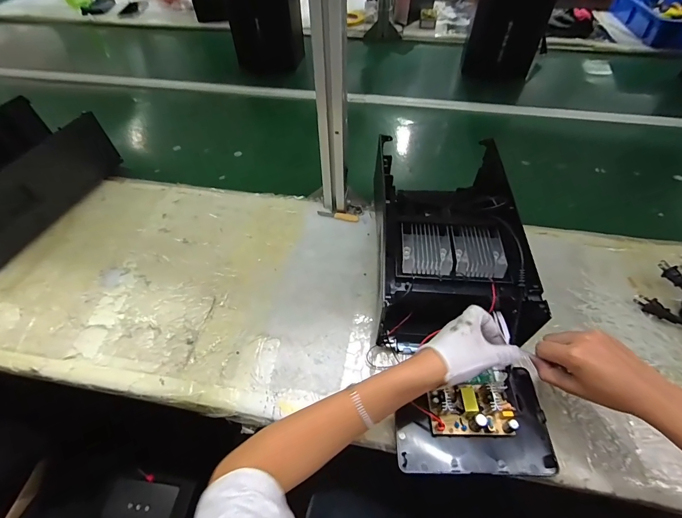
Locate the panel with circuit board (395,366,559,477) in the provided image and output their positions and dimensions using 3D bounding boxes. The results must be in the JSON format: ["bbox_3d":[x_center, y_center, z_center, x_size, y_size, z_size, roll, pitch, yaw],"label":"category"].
[{"bbox_3d":[0.165,0.200,0.430,0.185,0.046,0.114,0,53,1],"label":"panel with circuit board"}]

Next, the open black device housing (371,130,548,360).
[{"bbox_3d":[0.160,-0.031,0.546,0.186,0.131,0.329,3,53,4],"label":"open black device housing"}]

